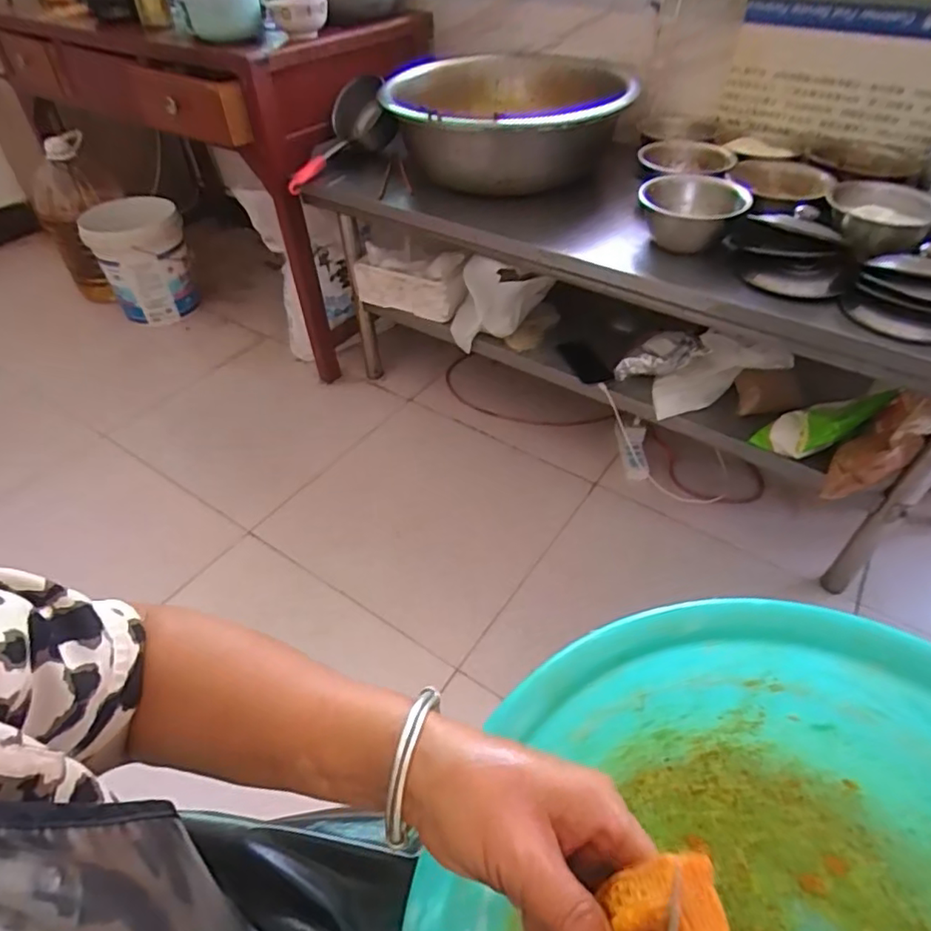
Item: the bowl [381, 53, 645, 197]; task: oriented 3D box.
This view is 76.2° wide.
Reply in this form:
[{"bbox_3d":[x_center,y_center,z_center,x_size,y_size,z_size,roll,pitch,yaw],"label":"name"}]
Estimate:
[{"bbox_3d":[0.092,-0.711,1.225,0.500,0.187,0.528,0,45,0],"label":"bowl"}]

